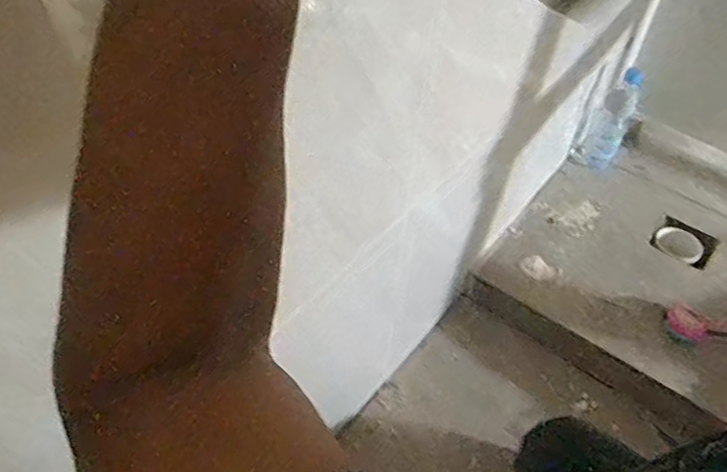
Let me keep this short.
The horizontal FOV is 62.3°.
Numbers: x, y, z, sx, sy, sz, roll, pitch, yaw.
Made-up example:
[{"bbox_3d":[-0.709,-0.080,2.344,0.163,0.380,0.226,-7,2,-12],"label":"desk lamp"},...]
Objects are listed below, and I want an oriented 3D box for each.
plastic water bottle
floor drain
[{"bbox_3d":[0.529,-0.243,1.308,0.090,0.203,0.078,31,52,25],"label":"plastic water bottle"},{"bbox_3d":[0.655,0.013,1.230,0.111,0.015,0.111,32,52,26],"label":"floor drain"}]

